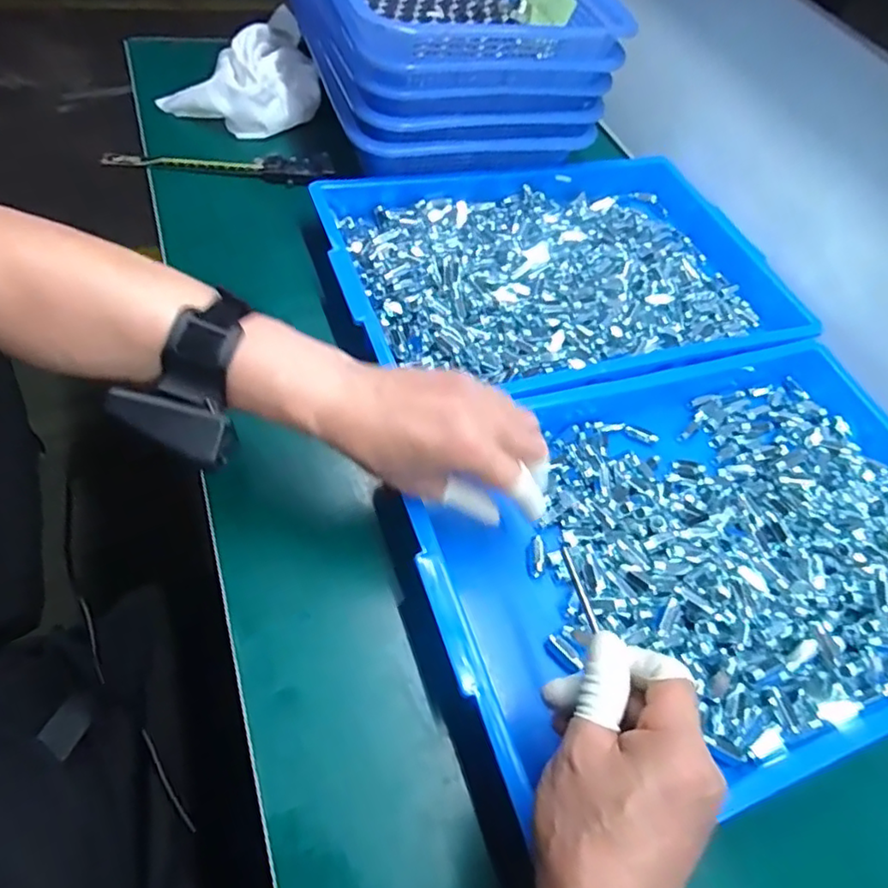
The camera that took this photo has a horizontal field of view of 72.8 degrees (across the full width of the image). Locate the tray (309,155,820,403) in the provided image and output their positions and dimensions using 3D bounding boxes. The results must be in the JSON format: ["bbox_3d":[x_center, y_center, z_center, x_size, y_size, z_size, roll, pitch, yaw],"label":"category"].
[{"bbox_3d":[0.119,-0.171,0.578,0.437,0.037,0.289,-12,59,-18],"label":"tray"}]

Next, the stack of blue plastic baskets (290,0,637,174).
[{"bbox_3d":[-0.009,-0.451,0.662,0.273,0.150,0.354,-11,59,-17],"label":"stack of blue plastic baskets"}]

